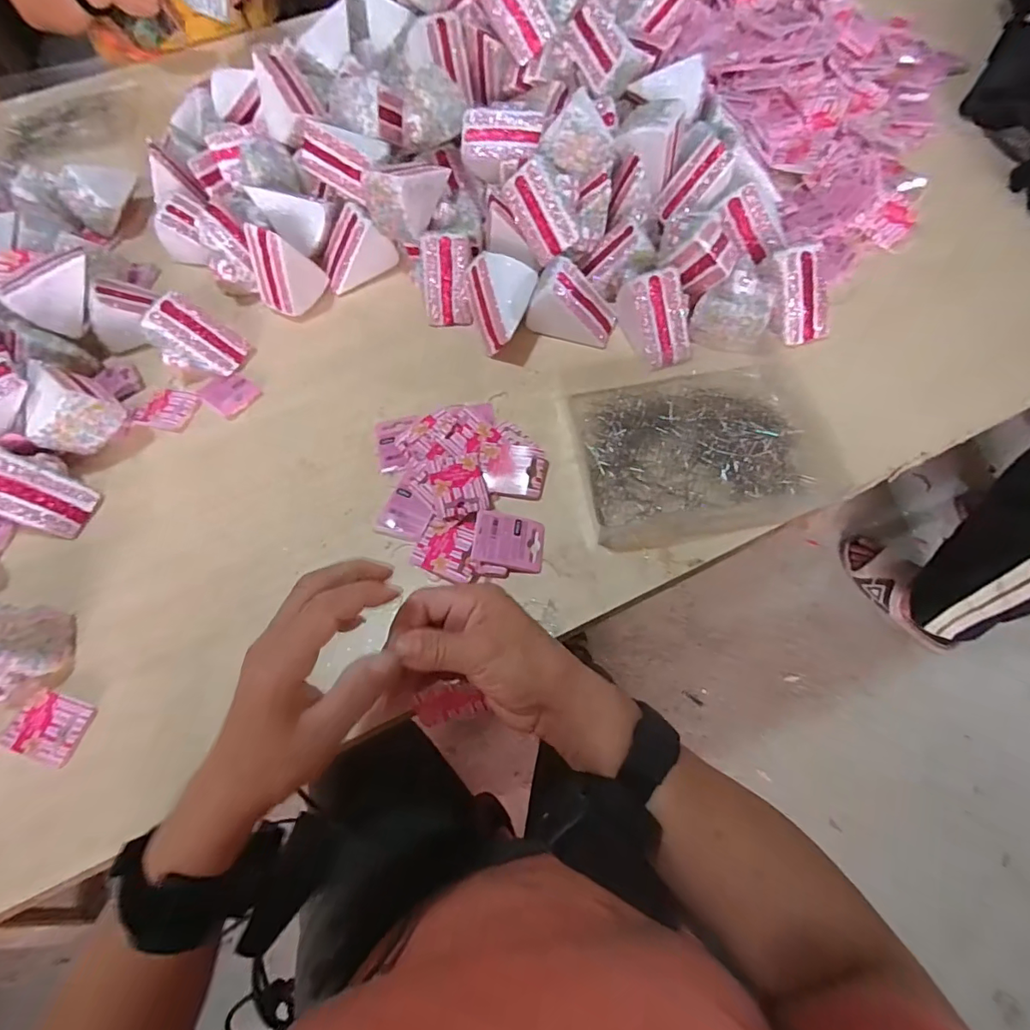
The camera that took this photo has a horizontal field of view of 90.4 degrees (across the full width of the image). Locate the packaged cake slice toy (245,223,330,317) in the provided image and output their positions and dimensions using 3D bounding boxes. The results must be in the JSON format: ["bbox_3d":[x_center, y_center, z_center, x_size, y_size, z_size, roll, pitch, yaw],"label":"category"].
[{"bbox_3d":[-0.255,-0.273,0.561,0.053,0.084,0.064,27,69,13],"label":"packaged cake slice toy"}]

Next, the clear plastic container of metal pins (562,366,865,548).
[{"bbox_3d":[0.176,-0.069,0.485,0.237,0.023,0.173,-14,64,-4],"label":"clear plastic container of metal pins"}]

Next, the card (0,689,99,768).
[{"bbox_3d":[-0.354,0.160,0.388,0.056,0.009,0.044,13,65,10],"label":"card"}]

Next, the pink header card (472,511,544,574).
[{"bbox_3d":[-0.004,0.023,0.441,0.062,0.006,0.047,14,67,-9],"label":"pink header card"}]

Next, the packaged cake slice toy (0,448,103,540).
[{"bbox_3d":[-0.430,-0.018,0.457,0.069,0.069,0.057,15,66,9],"label":"packaged cake slice toy"}]

